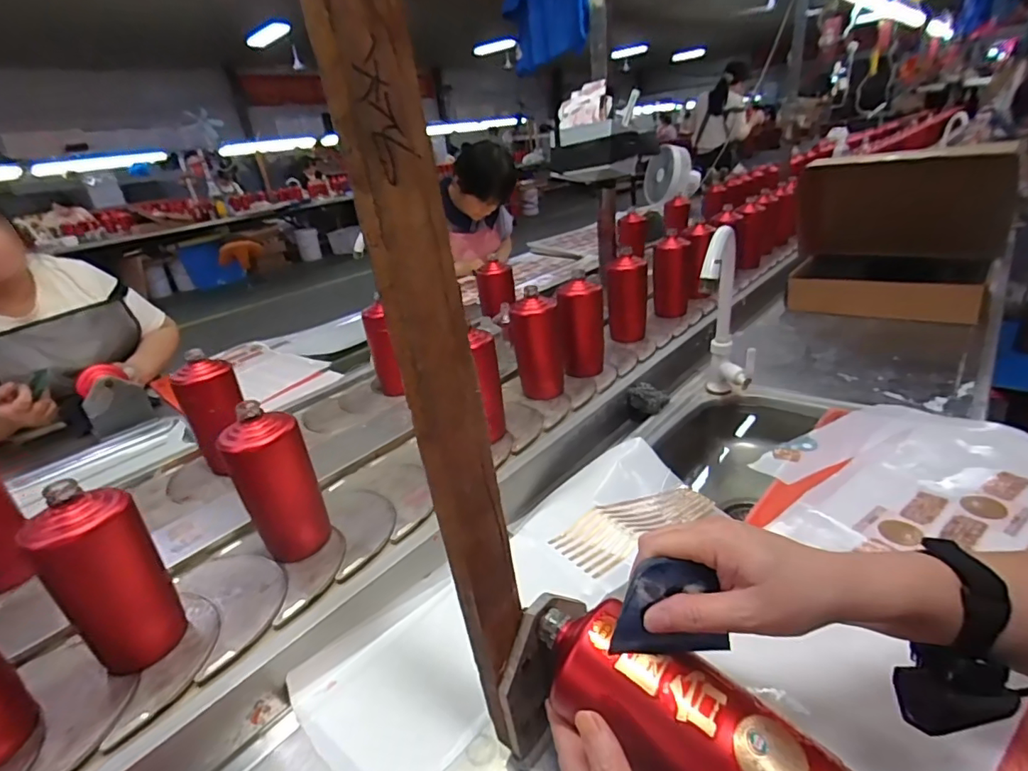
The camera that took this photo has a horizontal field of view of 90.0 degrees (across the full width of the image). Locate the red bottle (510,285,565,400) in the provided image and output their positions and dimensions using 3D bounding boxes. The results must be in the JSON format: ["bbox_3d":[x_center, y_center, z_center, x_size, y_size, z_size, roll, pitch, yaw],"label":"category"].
[{"bbox_3d":[0.045,-0.069,0.904,0.075,0.184,0.086,-2,27,7],"label":"red bottle"}]

